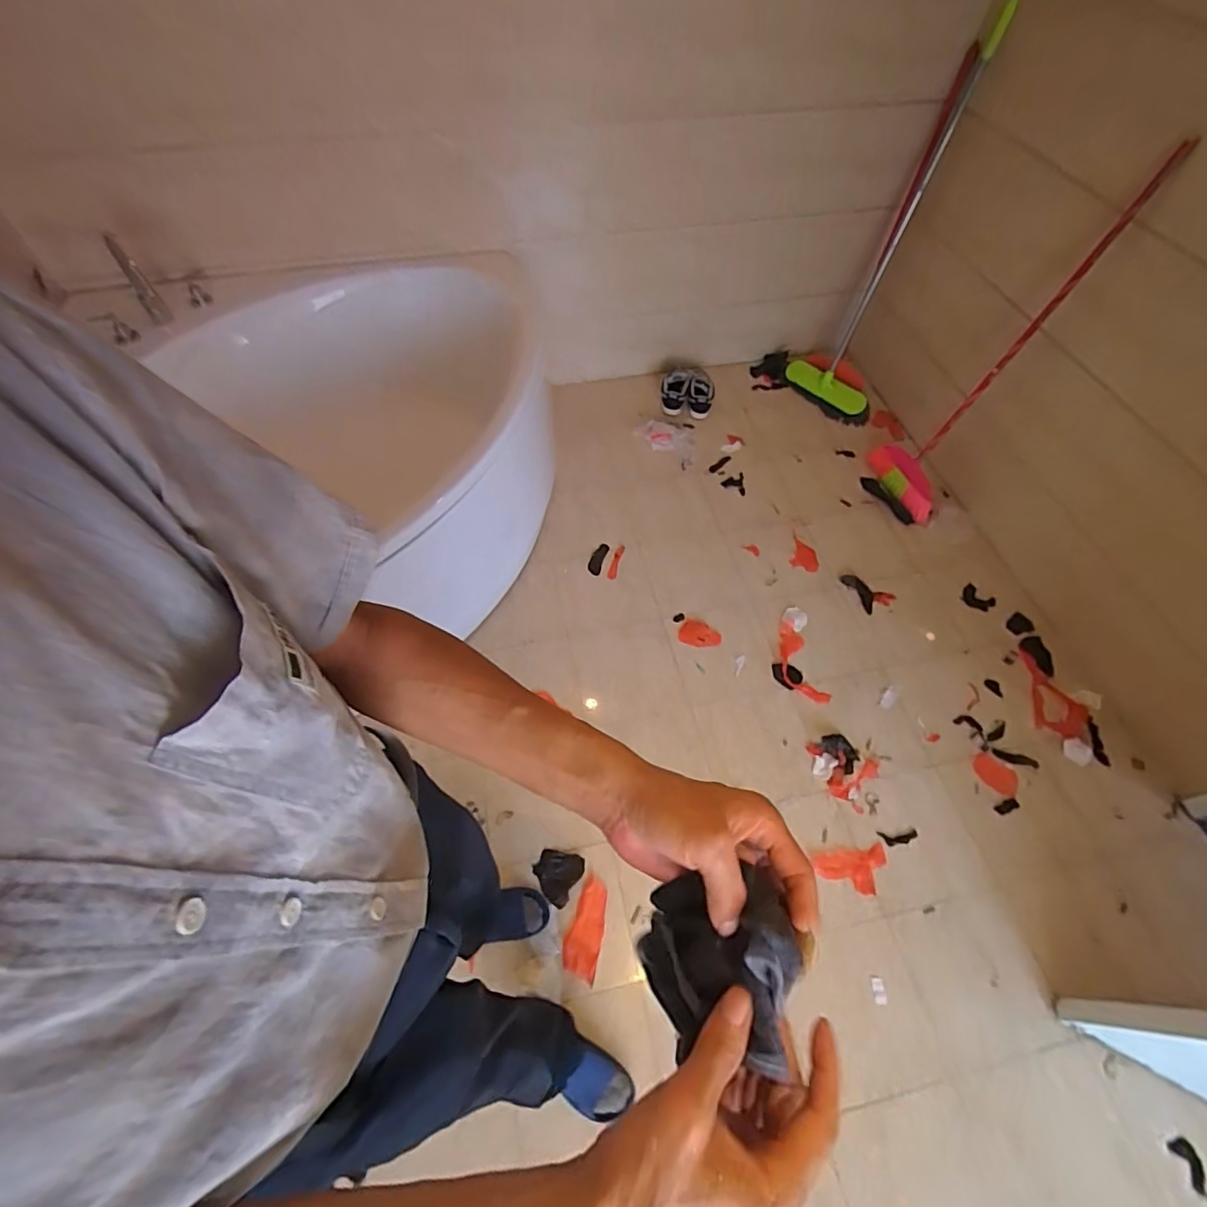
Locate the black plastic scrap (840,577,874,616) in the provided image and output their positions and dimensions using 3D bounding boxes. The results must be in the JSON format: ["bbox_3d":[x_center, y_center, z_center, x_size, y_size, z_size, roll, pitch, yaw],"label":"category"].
[{"bbox_3d":[0.836,-0.037,1.788,0.073,0.021,0.145,-26,63,-15],"label":"black plastic scrap"}]

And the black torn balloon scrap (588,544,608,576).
[{"bbox_3d":[-0.018,-0.150,1.842,0.045,0.014,0.124,16,60,9],"label":"black torn balloon scrap"}]

